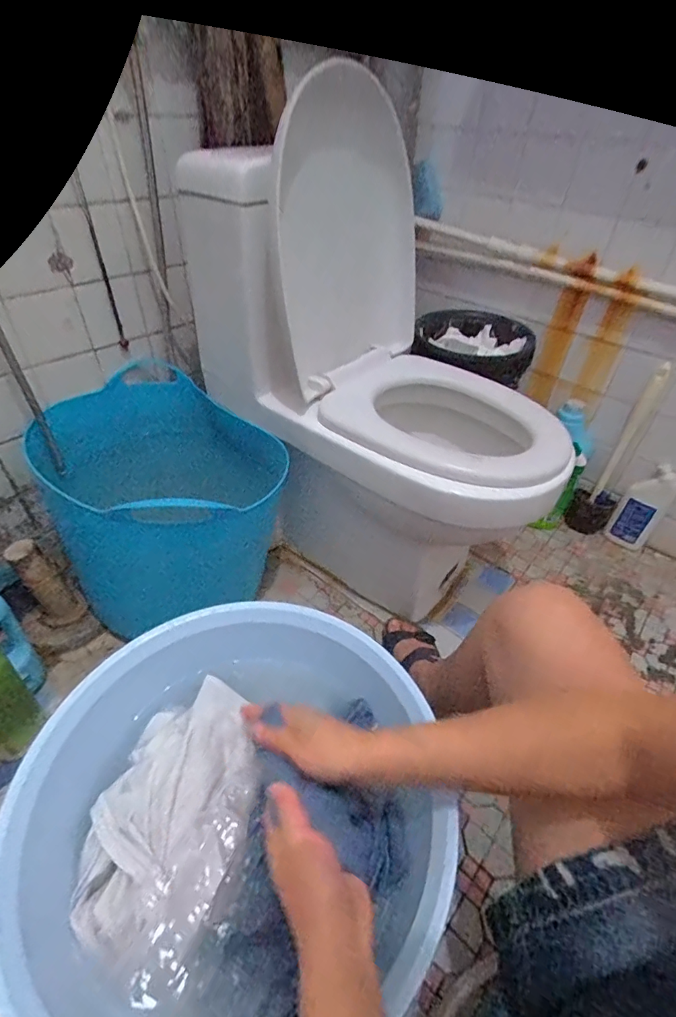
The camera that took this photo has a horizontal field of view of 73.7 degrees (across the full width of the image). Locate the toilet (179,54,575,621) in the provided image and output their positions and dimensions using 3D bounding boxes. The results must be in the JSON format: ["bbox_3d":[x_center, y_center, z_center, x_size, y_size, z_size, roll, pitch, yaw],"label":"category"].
[{"bbox_3d":[0.082,-0.206,0.825,0.645,0.720,0.399,22,45,20],"label":"toilet"}]

